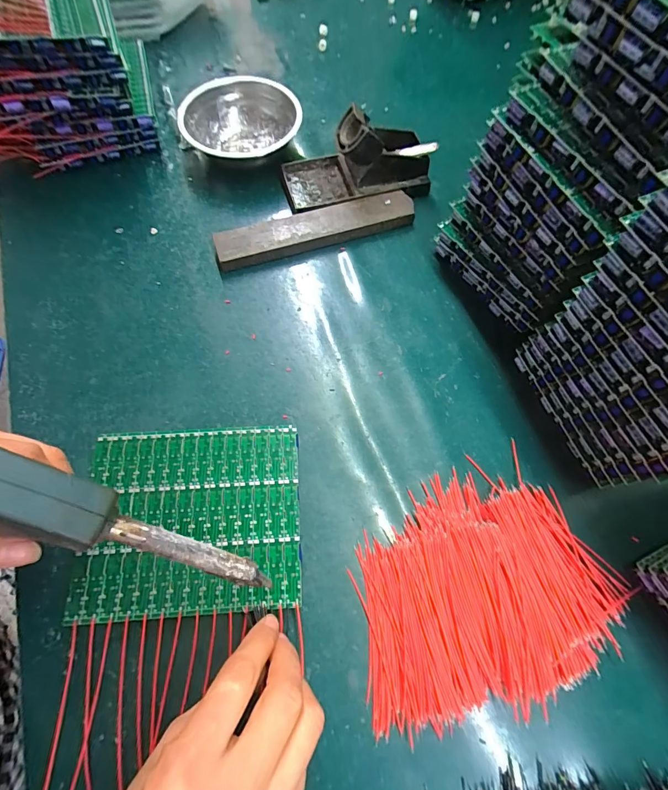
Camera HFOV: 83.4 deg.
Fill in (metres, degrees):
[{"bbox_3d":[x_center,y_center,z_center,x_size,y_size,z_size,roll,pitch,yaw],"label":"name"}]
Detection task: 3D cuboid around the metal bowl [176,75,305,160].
[{"bbox_3d":[-0.105,-0.302,0.418,0.123,0.047,0.121,0,68,0],"label":"metal bowl"}]

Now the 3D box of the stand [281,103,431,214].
[{"bbox_3d":[0.021,-0.243,0.387,0.150,0.068,0.075,-15,69,-6],"label":"stand"}]

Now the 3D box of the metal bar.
[{"bbox_3d":[-0.018,-0.167,0.376,0.199,0.023,0.035,-18,69,-8],"label":"metal bar"}]

